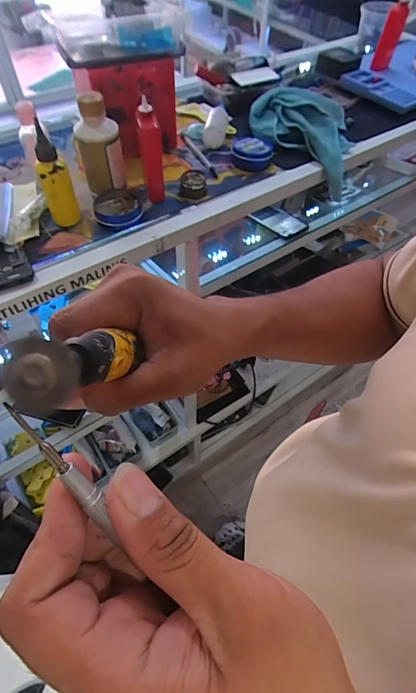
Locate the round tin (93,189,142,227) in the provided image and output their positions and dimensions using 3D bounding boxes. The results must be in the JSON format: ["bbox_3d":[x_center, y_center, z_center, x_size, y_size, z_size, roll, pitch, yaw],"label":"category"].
[{"bbox_3d":[-0.119,-0.180,0.485,0.059,0.018,0.057,1,55,-2],"label":"round tin"}]

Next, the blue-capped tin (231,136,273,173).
[{"bbox_3d":[0.068,-0.300,0.577,0.062,0.034,0.056,7,55,2],"label":"blue-capped tin"}]

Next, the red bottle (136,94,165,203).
[{"bbox_3d":[-0.073,-0.245,0.476,0.026,0.121,0.025,-6,56,-7],"label":"red bottle"}]

